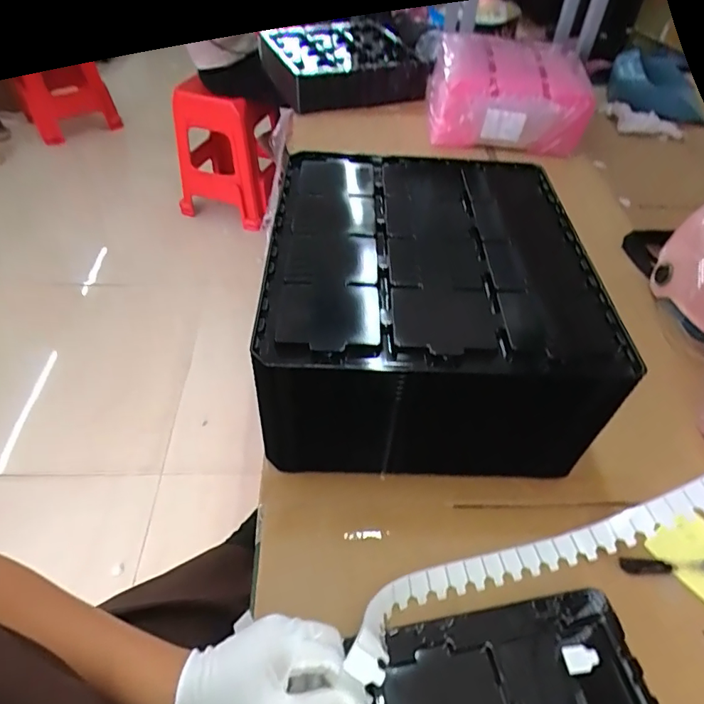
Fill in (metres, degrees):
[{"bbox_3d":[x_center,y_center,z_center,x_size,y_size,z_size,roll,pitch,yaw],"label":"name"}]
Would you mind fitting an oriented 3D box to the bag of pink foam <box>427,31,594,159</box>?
[{"bbox_3d":[0.330,-0.543,1.045,0.330,0.148,0.256,4,49,1],"label":"bag of pink foam"}]

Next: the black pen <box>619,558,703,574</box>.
[{"bbox_3d":[0.337,0.217,0.495,0.134,0.007,0.014,2,49,0],"label":"black pen"}]

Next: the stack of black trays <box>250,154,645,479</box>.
[{"bbox_3d":[0.081,-0.060,0.604,0.335,0.200,0.362,1,49,-1],"label":"stack of black trays"}]

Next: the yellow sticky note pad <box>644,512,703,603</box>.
[{"bbox_3d":[0.356,0.205,0.506,0.073,0.010,0.075,-28,55,-24],"label":"yellow sticky note pad"}]

